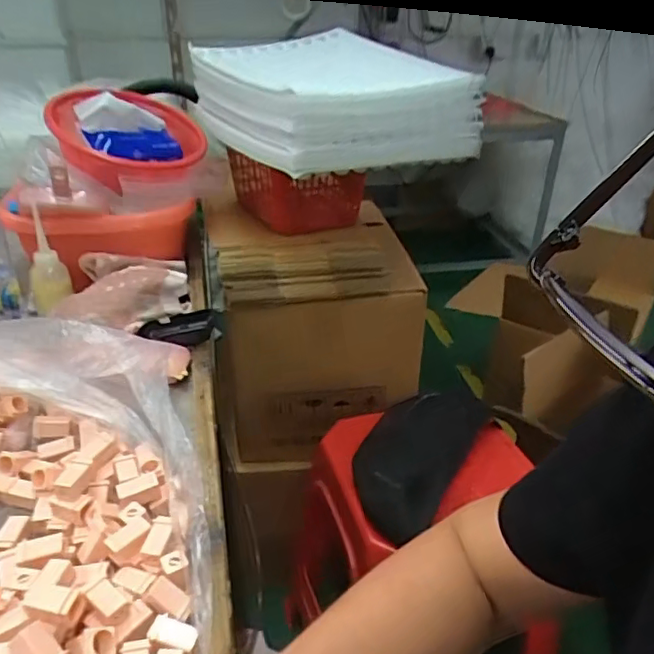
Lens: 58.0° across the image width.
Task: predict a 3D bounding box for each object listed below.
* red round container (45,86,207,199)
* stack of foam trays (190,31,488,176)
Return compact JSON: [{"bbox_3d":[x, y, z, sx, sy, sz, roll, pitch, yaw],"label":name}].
[{"bbox_3d":[-0.293,-0.279,0.890,0.206,0.139,0.201,-6,31,-13],"label":"red round container"},{"bbox_3d":[0.006,-0.342,0.900,0.359,0.109,0.373,-9,32,-17],"label":"stack of foam trays"}]

